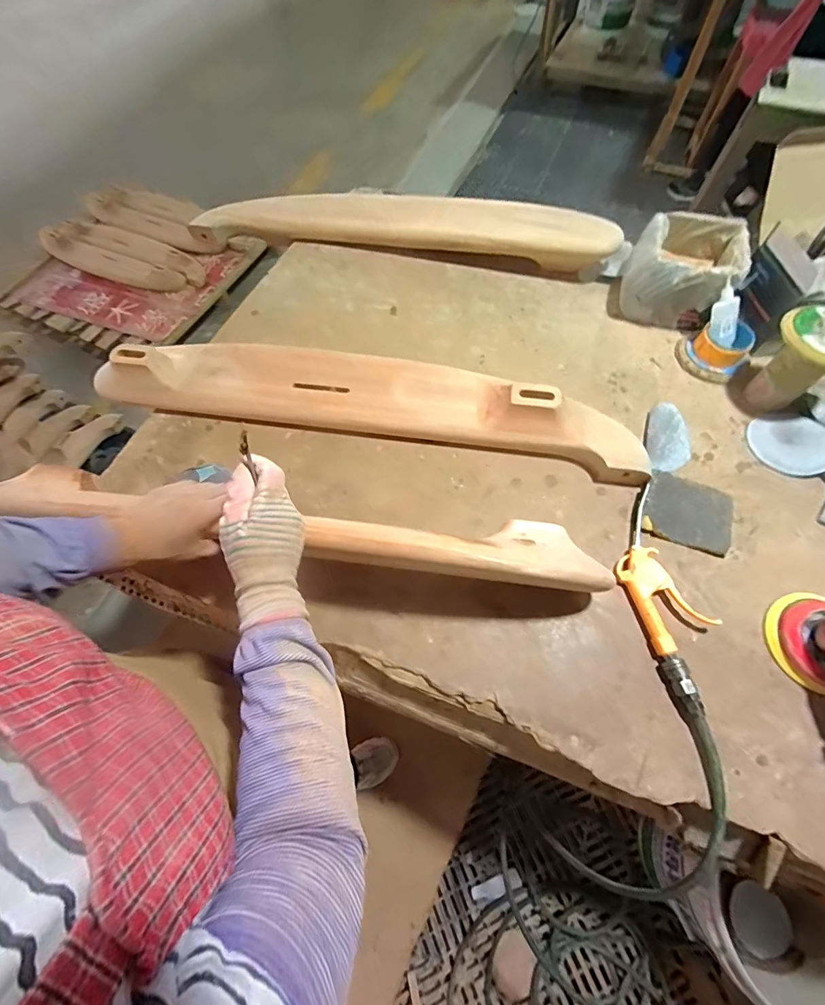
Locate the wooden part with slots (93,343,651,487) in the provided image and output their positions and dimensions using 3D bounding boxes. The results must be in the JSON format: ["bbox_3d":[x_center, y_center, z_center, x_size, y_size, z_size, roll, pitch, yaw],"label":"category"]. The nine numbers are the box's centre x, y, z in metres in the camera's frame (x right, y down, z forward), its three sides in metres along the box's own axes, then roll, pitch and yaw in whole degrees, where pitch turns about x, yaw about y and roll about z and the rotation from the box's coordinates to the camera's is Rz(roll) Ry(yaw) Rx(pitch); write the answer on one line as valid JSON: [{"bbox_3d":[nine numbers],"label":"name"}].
[{"bbox_3d":[-0.071,-0.170,0.664,0.839,0.076,0.157,9,67,7],"label":"wooden part with slots"}]

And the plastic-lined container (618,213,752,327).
[{"bbox_3d":[0.465,-0.401,0.725,0.169,0.110,0.143,21,69,12],"label":"plastic-lined container"}]

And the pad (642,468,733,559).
[{"bbox_3d":[0.384,0.011,0.582,0.118,0.014,0.099,20,72,6],"label":"pad"}]

